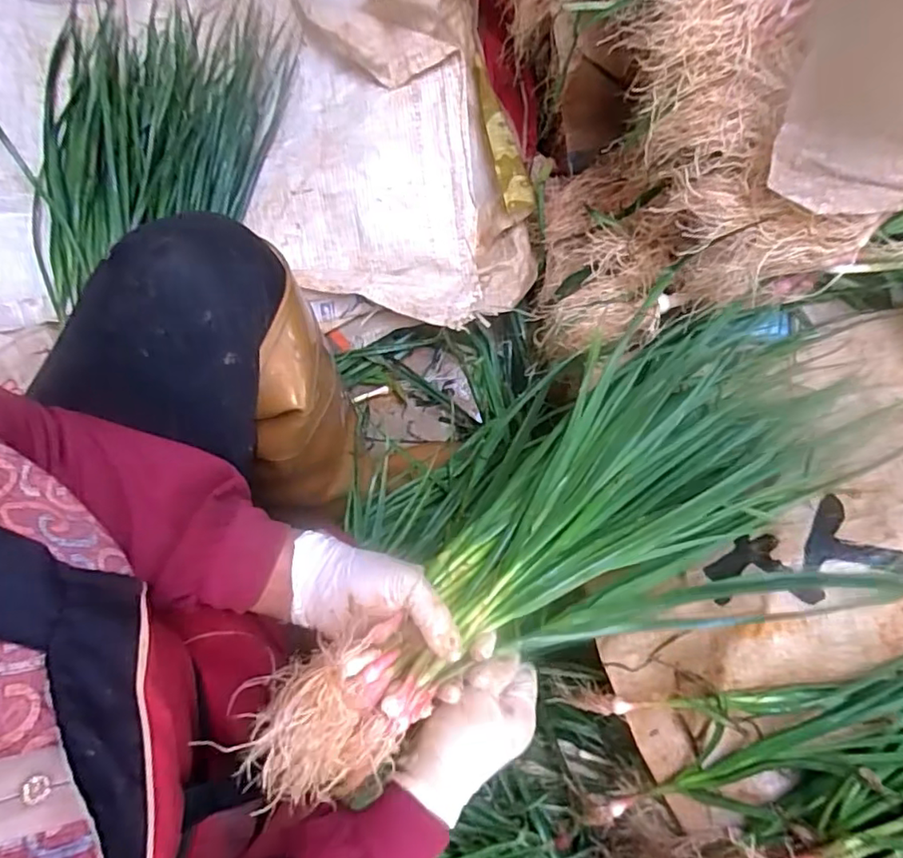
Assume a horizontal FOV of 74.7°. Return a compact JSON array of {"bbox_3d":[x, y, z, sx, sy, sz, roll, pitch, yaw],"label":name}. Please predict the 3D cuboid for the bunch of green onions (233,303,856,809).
[{"bbox_3d":[0.108,0.064,0.454,0.557,0.092,0.204,-27,80,-22],"label":"bunch of green onions"}]

